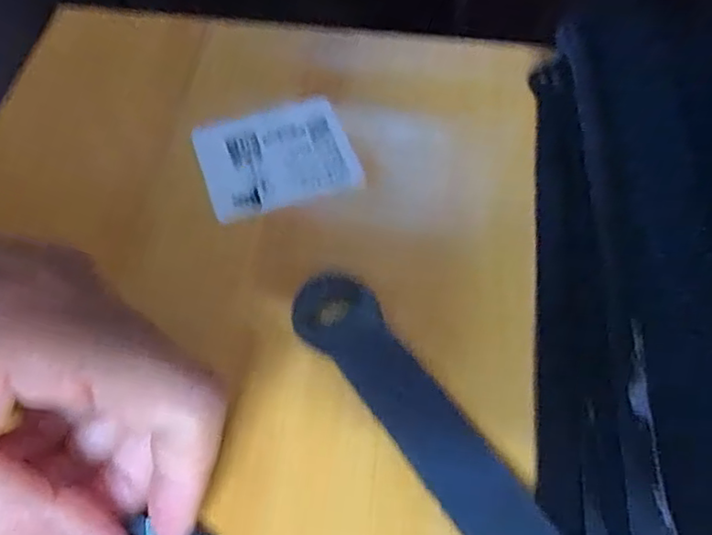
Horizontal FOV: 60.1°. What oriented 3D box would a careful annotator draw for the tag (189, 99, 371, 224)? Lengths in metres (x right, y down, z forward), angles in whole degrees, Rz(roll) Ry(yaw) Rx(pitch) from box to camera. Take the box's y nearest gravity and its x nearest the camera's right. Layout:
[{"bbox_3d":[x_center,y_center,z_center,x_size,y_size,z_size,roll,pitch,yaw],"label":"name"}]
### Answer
[{"bbox_3d":[-0.032,-0.045,0.249,0.059,0.006,0.048,-19,63,-10],"label":"tag"}]

